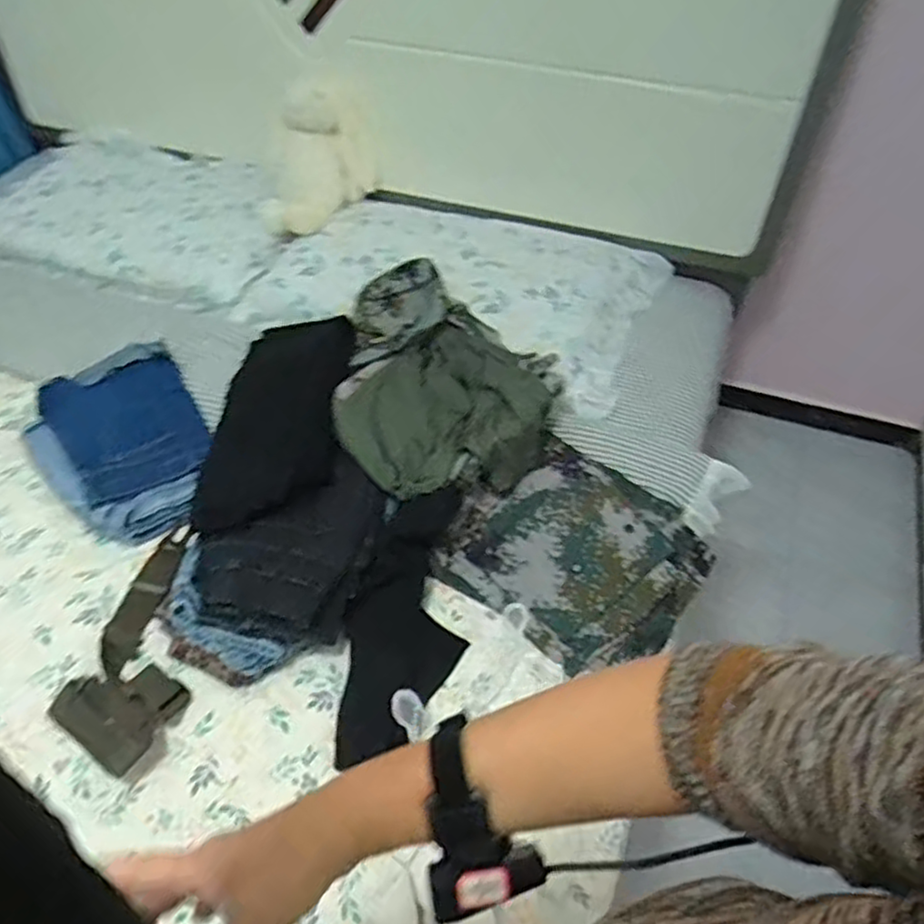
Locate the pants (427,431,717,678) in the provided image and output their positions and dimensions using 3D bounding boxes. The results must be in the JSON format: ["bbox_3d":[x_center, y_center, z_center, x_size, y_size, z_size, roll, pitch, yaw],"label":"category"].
[{"bbox_3d":[0.166,0.129,1.052,0.349,0.050,0.288,34,61,24],"label":"pants"}]

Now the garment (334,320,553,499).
[{"bbox_3d":[-0.008,-0.082,1.132,0.286,0.068,0.341,29,59,21],"label":"garment"}]

